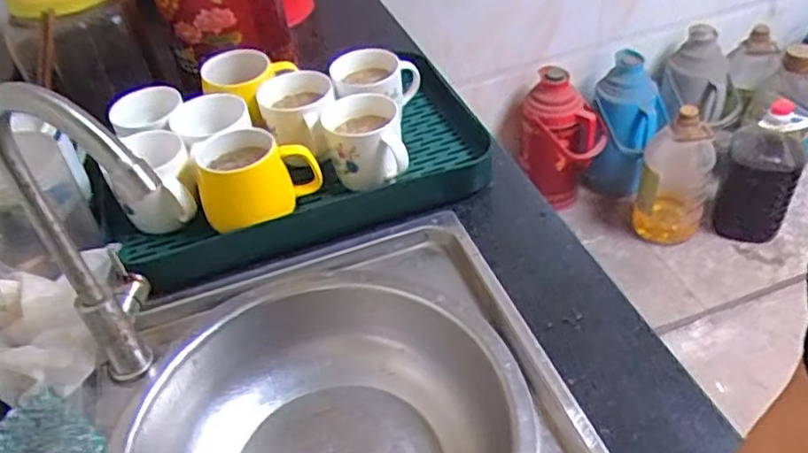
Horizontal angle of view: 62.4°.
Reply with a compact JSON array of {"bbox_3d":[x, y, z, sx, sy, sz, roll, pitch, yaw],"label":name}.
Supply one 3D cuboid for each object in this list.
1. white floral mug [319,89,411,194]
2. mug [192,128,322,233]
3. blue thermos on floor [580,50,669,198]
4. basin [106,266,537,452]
[{"bbox_3d":[-0.044,-0.090,0.720,0.085,0.072,0.092,-10,42,-3],"label":"white floral mug"},{"bbox_3d":[-0.145,-0.042,0.681,0.120,0.085,0.080,-12,42,-6],"label":"mug"},{"bbox_3d":[0.537,-0.222,1.673,0.169,0.352,0.175,-2,42,6],"label":"blue thermos on floor"},{"bbox_3d":[-0.064,0.190,0.579,0.333,0.100,0.309,-3,42,3],"label":"basin"}]

